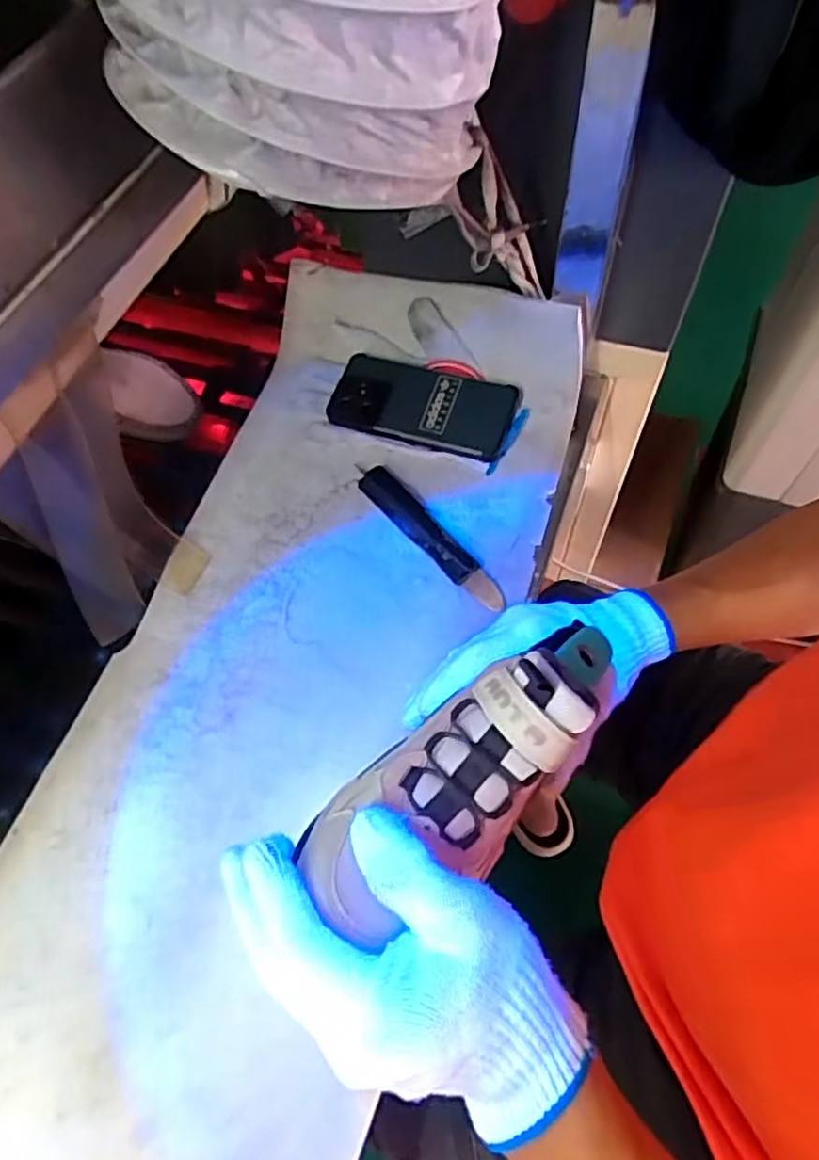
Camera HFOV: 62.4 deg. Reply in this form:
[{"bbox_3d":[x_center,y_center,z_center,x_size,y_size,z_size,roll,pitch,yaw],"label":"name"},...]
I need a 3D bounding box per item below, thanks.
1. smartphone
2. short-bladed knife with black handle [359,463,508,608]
[{"bbox_3d":[0.012,-0.160,0.619,0.165,0.015,0.085,13,73,13],"label":"smartphone"},{"bbox_3d":[0.015,-0.039,0.565,0.028,0.014,0.170,-37,66,-15],"label":"short-bladed knife with black handle"}]

